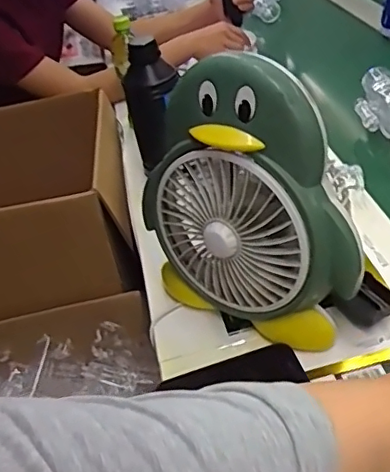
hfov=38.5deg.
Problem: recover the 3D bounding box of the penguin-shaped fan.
[{"bbox_3d":[0.041,-0.027,0.572,0.241,0.278,0.076,23,49,38],"label":"penguin-shaped fan"}]

